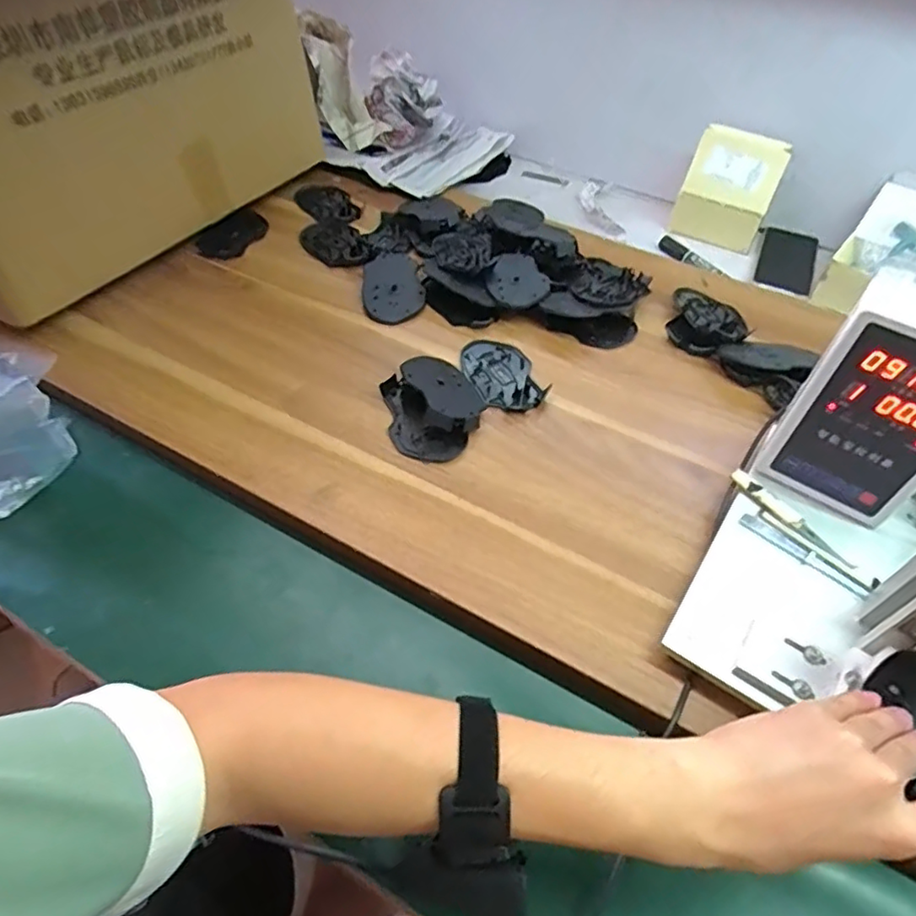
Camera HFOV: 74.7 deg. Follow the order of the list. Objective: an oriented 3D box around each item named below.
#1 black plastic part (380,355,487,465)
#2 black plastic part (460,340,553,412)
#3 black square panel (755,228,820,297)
[{"bbox_3d":[-0.025,-0.060,0.601,0.094,0.033,0.135,-12,56,-6],"label":"black plastic part"},{"bbox_3d":[0.047,-0.092,0.647,0.072,0.016,0.109,-19,57,-10],"label":"black plastic part"},{"bbox_3d":[0.473,-0.283,0.862,0.074,0.008,0.171,24,54,13],"label":"black square panel"}]

